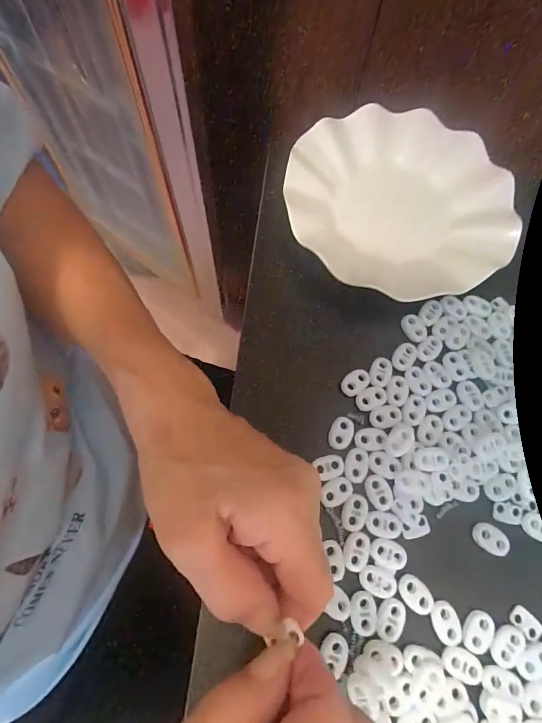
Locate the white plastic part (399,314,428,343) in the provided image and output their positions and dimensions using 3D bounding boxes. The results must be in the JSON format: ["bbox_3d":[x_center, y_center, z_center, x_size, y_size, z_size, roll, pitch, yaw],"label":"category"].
[{"bbox_3d":[0.108,-0.025,0.284,0.016,0.004,0.022,-27,74,-10],"label":"white plastic part"}]

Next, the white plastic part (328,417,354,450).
[{"bbox_3d":[0.048,0.048,0.253,0.015,0.004,0.023,25,72,7],"label":"white plastic part"}]

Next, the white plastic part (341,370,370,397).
[{"bbox_3d":[0.060,0.015,0.268,0.023,0.004,0.015,-37,75,-13],"label":"white plastic part"}]

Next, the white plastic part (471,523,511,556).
[{"bbox_3d":[0.140,0.113,0.240,0.023,0.006,0.015,37,74,11],"label":"white plastic part"}]

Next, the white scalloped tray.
[{"bbox_3d":[0.102,-0.133,0.317,0.179,0.033,0.184,-14,72,-6],"label":"white scalloped tray"}]

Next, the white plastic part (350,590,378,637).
[{"bbox_3d":[0.054,0.147,0.219,0.016,0.004,0.022,-1,71,-2],"label":"white plastic part"}]

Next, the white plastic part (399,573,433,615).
[{"bbox_3d":[0.087,0.139,0.225,0.015,0.004,0.023,-35,75,-13],"label":"white plastic part"}]

